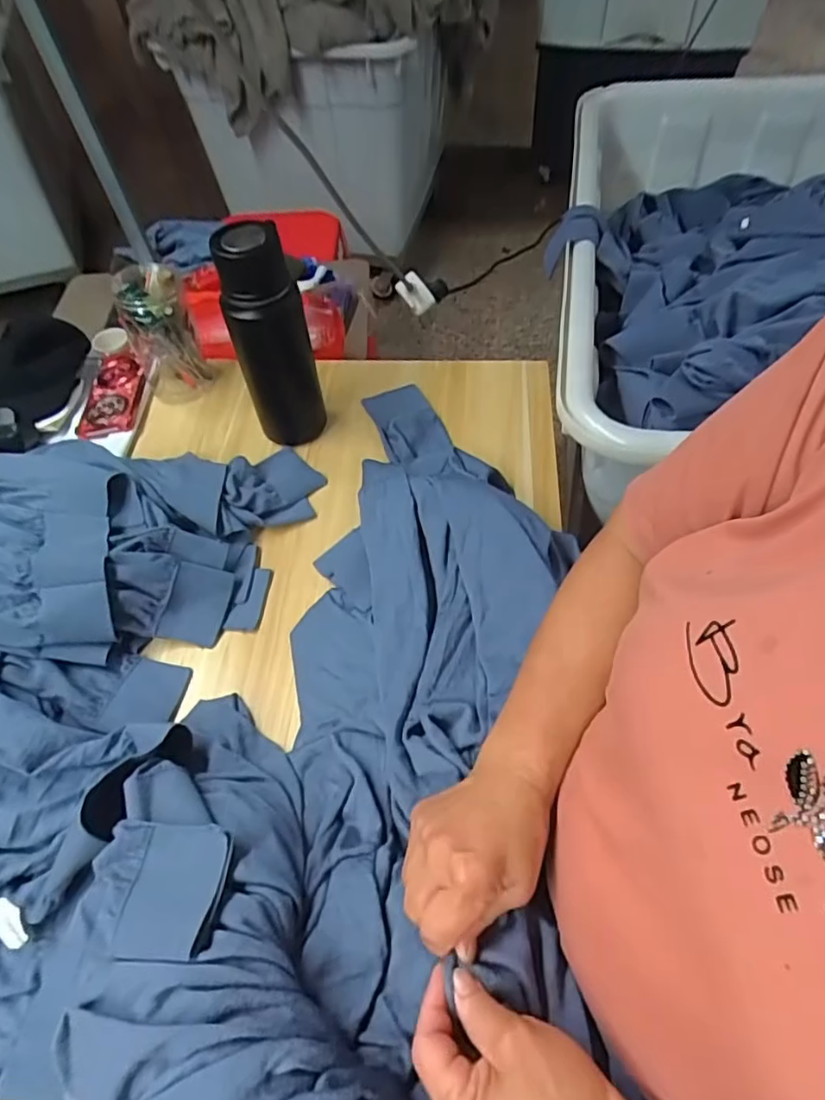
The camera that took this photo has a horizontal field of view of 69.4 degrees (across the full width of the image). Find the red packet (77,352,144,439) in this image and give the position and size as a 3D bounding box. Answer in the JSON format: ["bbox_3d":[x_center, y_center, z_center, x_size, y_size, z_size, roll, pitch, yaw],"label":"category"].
[{"bbox_3d":[-0.397,-0.209,0.791,0.066,0.020,0.136,-4,55,0],"label":"red packet"}]

